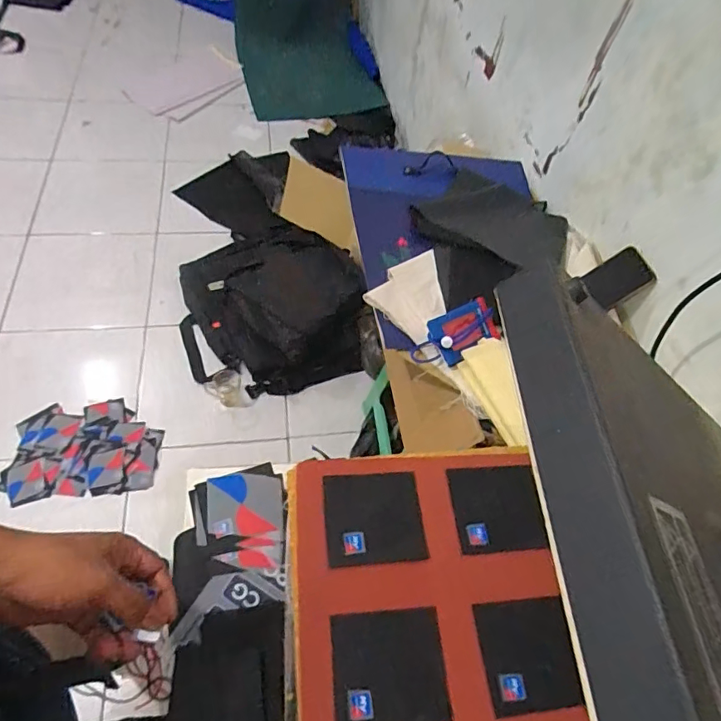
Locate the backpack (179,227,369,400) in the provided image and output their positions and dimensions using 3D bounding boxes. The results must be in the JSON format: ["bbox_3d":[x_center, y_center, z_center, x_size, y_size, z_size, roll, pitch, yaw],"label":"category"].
[{"bbox_3d":[-0.275,-0.187,1.549,0.525,0.121,0.580,-11,59,-14],"label":"backpack"}]

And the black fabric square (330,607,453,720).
[{"bbox_3d":[0.026,0.272,0.449,0.098,0.005,0.089,-1,57,-8],"label":"black fabric square"}]

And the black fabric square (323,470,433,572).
[{"bbox_3d":[0.014,0.160,0.517,0.097,0.004,0.089,-3,60,-8],"label":"black fabric square"}]

